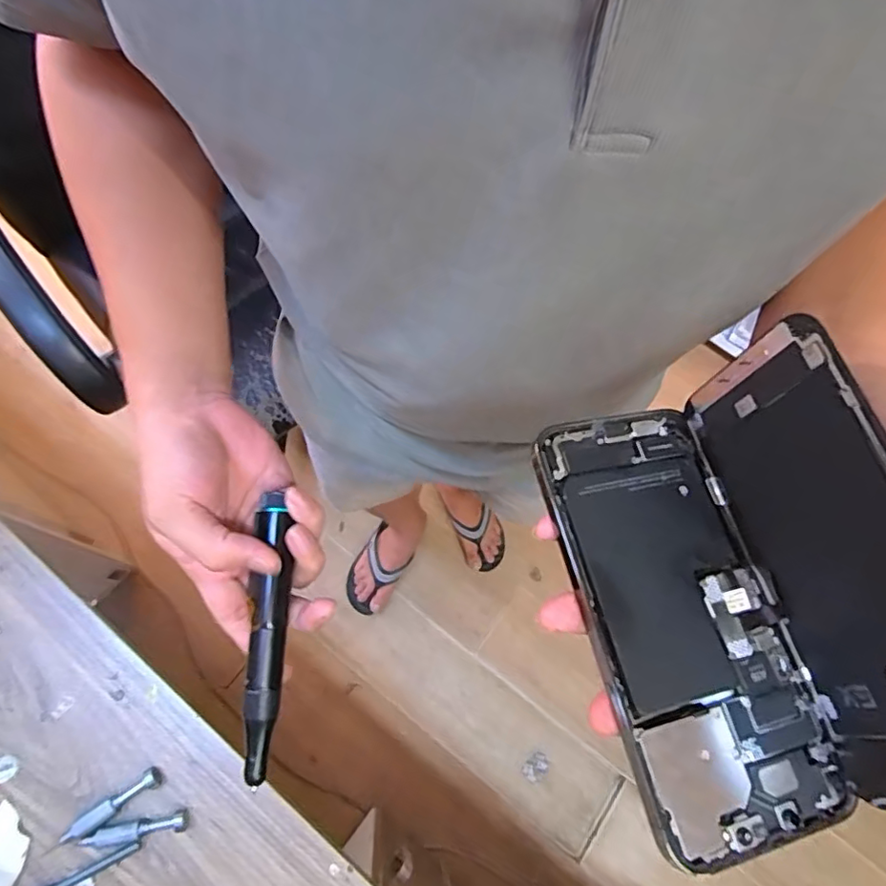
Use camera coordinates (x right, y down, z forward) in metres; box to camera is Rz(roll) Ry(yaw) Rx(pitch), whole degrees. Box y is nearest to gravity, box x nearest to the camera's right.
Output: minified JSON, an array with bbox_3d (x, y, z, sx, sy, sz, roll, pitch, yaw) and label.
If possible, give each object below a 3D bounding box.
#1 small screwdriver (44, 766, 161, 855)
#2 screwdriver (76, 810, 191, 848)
[{"bbox_3d":[-0.300,0.325,0.513,0.099,0.010,0.017,-31,75,-12],"label":"small screwdriver"},{"bbox_3d":[-0.269,0.339,0.510,0.088,0.014,0.016,-9,71,-5],"label":"screwdriver"}]

